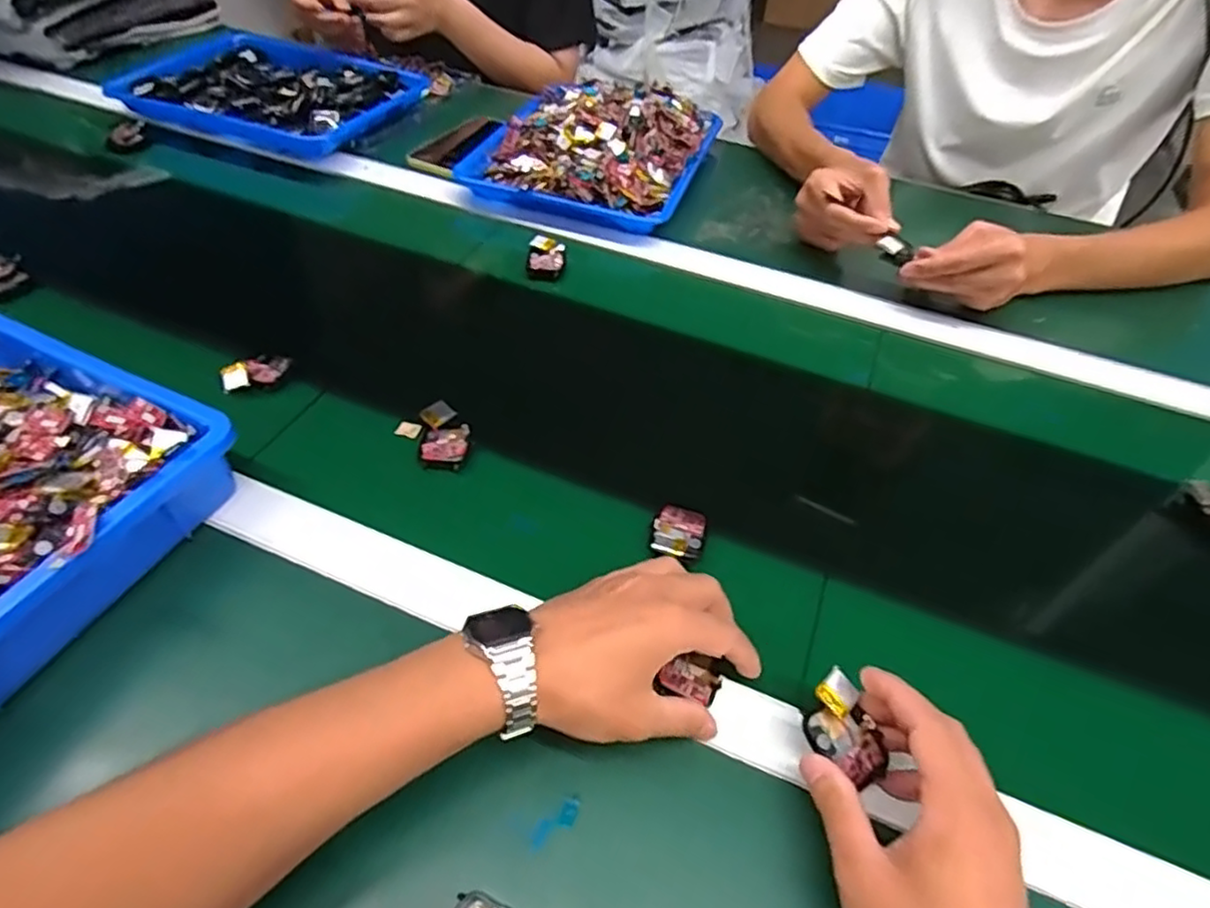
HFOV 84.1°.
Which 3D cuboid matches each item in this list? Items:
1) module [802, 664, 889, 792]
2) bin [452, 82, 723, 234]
[{"bbox_3d":[0.128,0.143,0.348,0.046,0.021,0.040,31,54,22],"label":"module"},{"bbox_3d":[-0.012,-0.374,0.798,0.252,0.061,0.279,16,50,10],"label":"bin"}]

